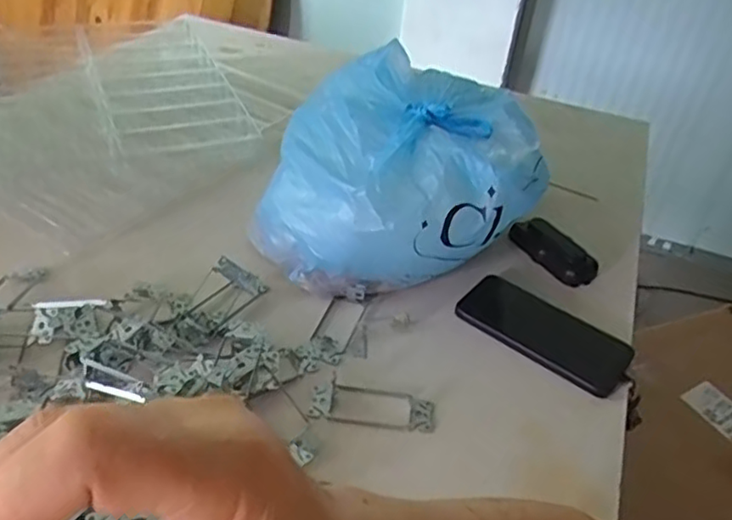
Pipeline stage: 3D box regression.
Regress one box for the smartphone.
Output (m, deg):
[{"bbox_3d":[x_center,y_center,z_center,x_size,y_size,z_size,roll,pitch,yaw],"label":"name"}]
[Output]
[{"bbox_3d":[0.177,0.069,0.638,0.165,0.008,0.084,30,44,25],"label":"smartphone"}]

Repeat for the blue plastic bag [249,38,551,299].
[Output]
[{"bbox_3d":[0.038,-0.081,0.686,0.274,0.167,0.228,15,39,9],"label":"blue plastic bag"}]

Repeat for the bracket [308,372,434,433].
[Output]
[{"bbox_3d":[0.006,0.120,0.548,0.105,0.019,0.040,8,39,0],"label":"bracket"}]

